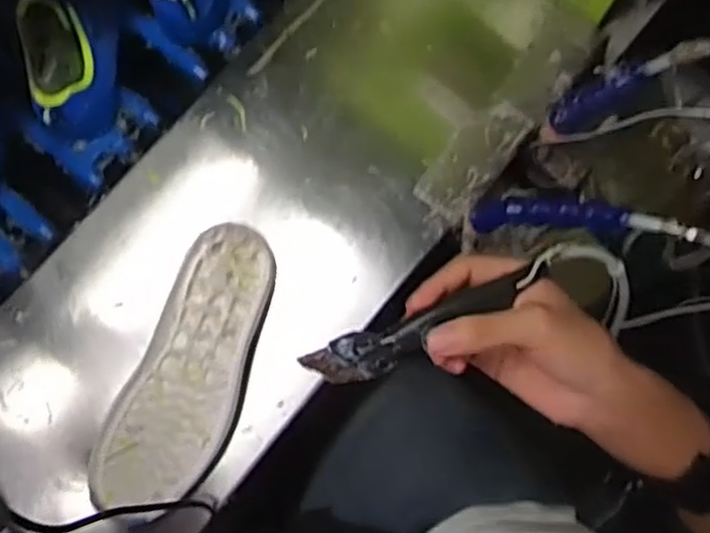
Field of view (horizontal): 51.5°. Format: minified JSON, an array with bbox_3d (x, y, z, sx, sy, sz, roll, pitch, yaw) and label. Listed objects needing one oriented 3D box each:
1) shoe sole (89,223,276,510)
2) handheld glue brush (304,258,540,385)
[{"bbox_3d":[-0.126,0.080,0.583,0.087,0.027,0.224,23,78,3],"label":"shoe sole"},{"bbox_3d":[0.041,0.036,0.425,0.143,0.024,0.026,-23,80,1],"label":"handheld glue brush"}]

